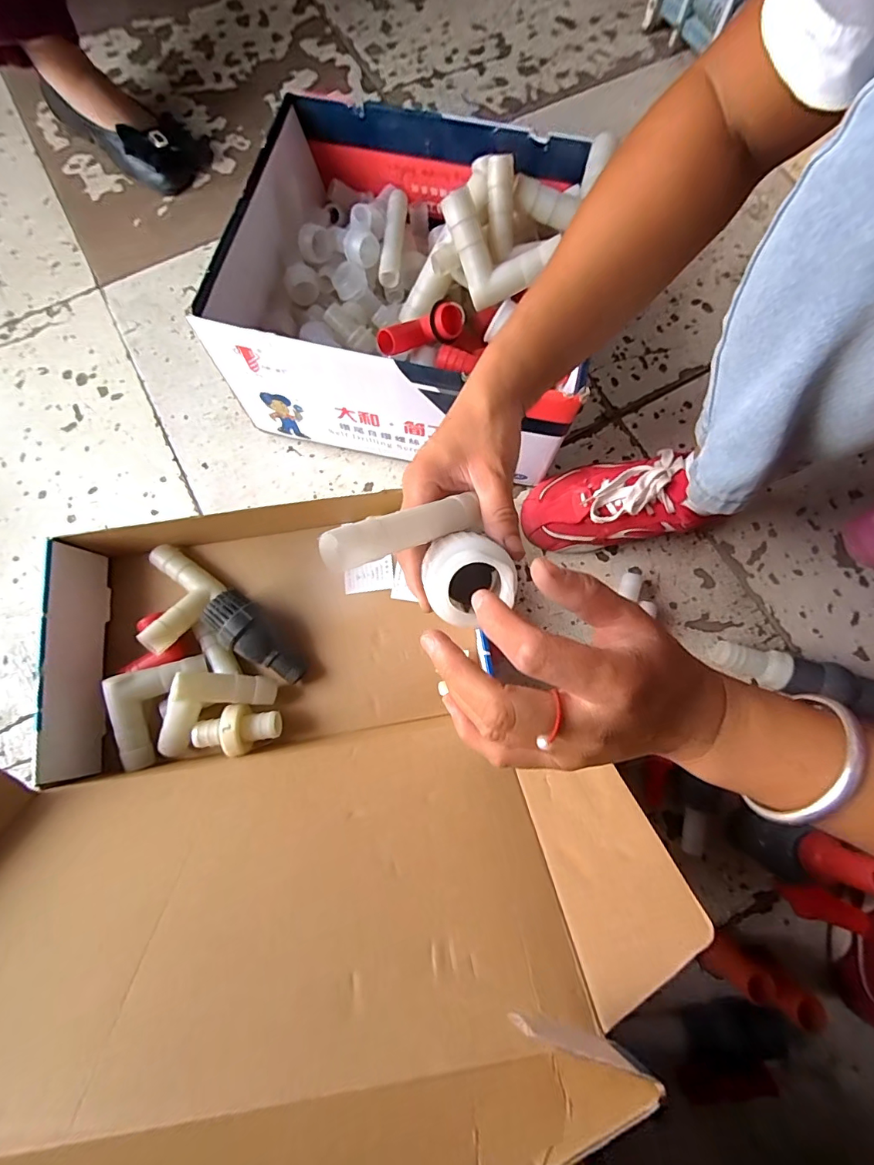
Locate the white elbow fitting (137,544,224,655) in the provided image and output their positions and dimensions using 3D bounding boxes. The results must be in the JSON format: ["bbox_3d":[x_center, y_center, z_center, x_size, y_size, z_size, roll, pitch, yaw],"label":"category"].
[{"bbox_3d":[-0.286,0.017,0.502,0.091,0.057,0.089,34,77,9],"label":"white elbow fitting"}]

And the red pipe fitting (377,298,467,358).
[{"bbox_3d":[-0.011,-0.248,0.468,0.096,0.041,0.033,-26,76,-7],"label":"red pipe fitting"}]

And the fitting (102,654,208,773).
[{"bbox_3d":[-0.287,0.116,0.463,0.072,0.033,0.121,28,76,8],"label":"fitting"}]

